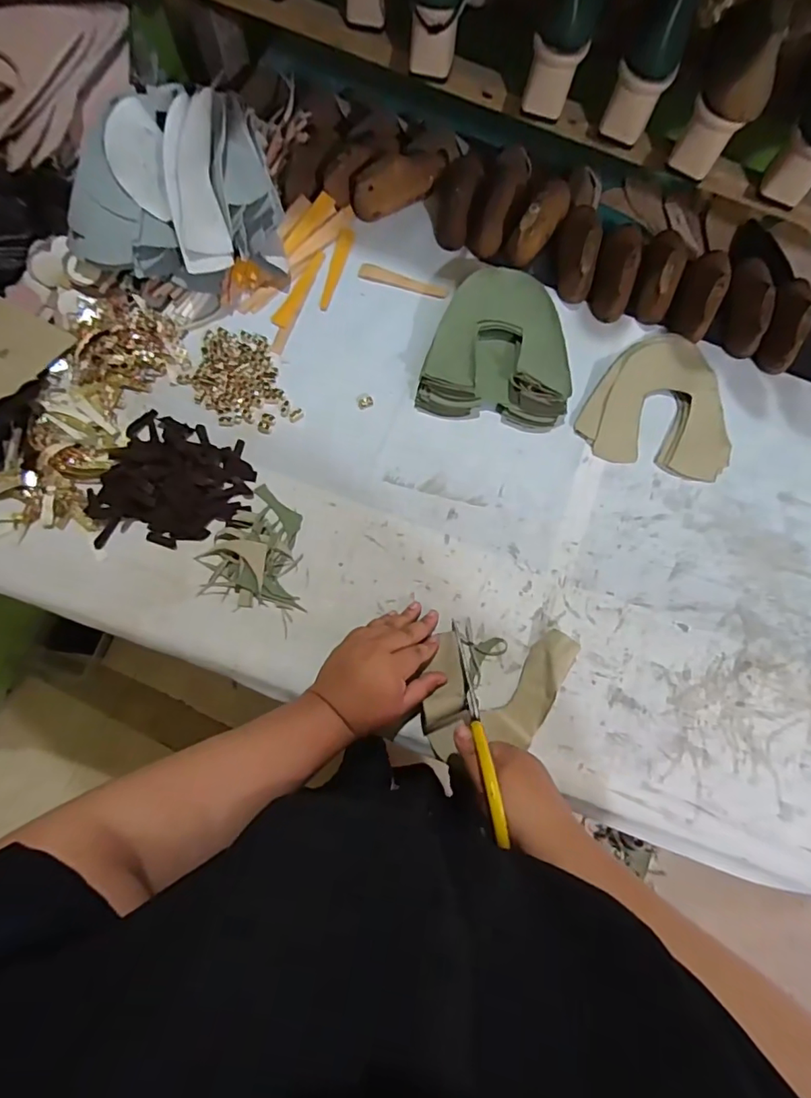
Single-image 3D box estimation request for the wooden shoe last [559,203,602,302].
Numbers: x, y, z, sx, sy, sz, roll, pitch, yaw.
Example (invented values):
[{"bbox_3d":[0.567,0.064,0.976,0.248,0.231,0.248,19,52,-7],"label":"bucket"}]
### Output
[{"bbox_3d":[0.217,-0.375,0.650,0.049,0.053,0.143,9,76,0],"label":"wooden shoe last"}]

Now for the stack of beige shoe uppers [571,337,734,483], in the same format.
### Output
[{"bbox_3d":[0.301,-0.177,0.627,0.171,0.016,0.168,12,76,1],"label":"stack of beige shoe uppers"}]

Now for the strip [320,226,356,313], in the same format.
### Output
[{"bbox_3d":[-0.087,-0.353,0.665,0.020,0.007,0.117,14,76,2],"label":"strip"}]

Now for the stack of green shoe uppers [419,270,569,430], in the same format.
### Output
[{"bbox_3d":[0.112,-0.239,0.622,0.170,0.046,0.178,9,76,0],"label":"stack of green shoe uppers"}]

